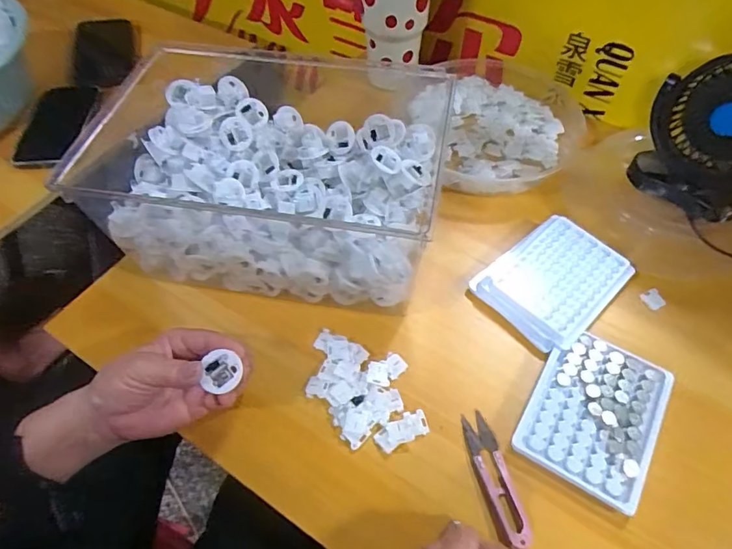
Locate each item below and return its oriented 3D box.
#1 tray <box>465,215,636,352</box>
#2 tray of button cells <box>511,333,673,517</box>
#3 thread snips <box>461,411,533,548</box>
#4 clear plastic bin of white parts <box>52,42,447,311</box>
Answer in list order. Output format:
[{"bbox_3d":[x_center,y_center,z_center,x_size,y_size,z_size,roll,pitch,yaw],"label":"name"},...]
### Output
[{"bbox_3d":[0.184,0.006,0.469,0.135,0.019,0.106,-35,62,-21],"label":"tray"},{"bbox_3d":[0.191,0.114,0.398,0.097,0.011,0.127,27,60,18],"label":"tray of button cells"},{"bbox_3d":[0.102,0.158,0.374,0.024,0.010,0.100,-12,56,-7],"label":"thread snips"},{"bbox_3d":[-0.078,-0.100,0.476,0.335,0.142,0.225,6,56,5],"label":"clear plastic bin of white parts"}]

